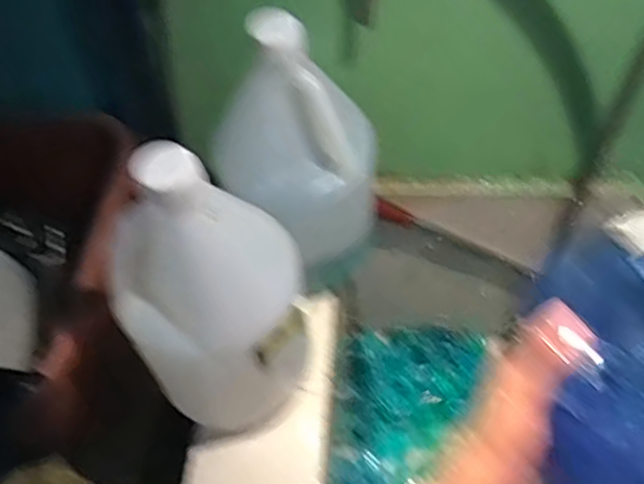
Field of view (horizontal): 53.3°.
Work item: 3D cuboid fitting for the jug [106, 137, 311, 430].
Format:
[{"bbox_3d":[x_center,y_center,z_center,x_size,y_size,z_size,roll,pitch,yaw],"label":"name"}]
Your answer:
[{"bbox_3d":[-0.082,0.047,0.527,0.134,0.295,0.122,2,54,5],"label":"jug"}]

